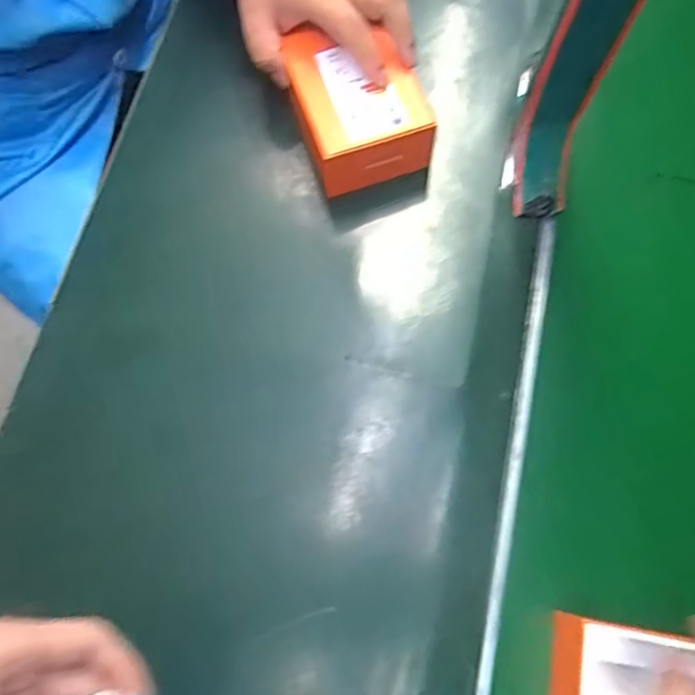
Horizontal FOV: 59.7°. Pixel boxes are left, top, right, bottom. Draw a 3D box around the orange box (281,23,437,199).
[{"bbox_3d":[0.007,-0.209,0.527,0.104,0.067,0.121,-19,72,-5],"label":"orange box"}]

